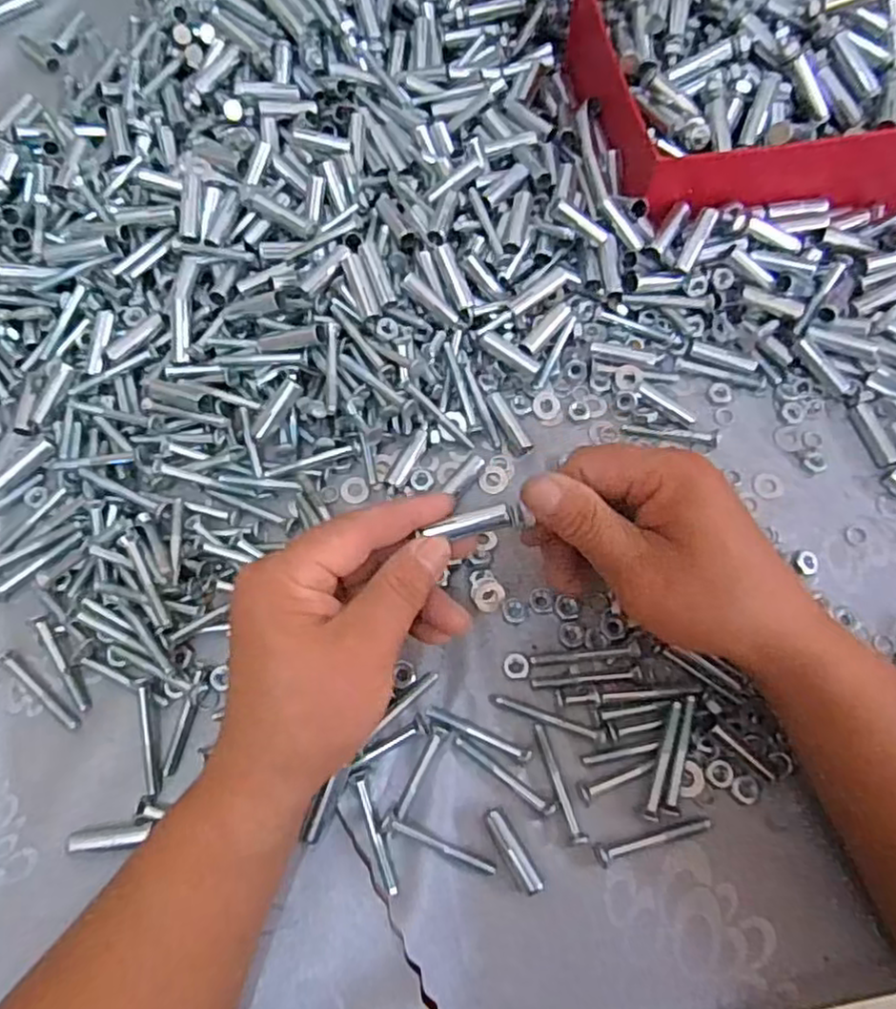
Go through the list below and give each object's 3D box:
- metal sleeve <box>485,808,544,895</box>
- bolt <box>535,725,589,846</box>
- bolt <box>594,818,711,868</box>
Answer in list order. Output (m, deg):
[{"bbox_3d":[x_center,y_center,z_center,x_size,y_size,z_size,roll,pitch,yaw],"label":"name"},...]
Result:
[{"bbox_3d":[0.031,0.161,0.320,0.009,0.010,0.039,-29,71,-10],"label":"metal sleeve"},{"bbox_3d":[0.053,0.134,0.331,0.008,0.006,0.056,-19,69,-7],"label":"bolt"},{"bbox_3d":[0.097,0.157,0.322,0.057,0.006,0.010,-14,69,-5],"label":"bolt"}]

